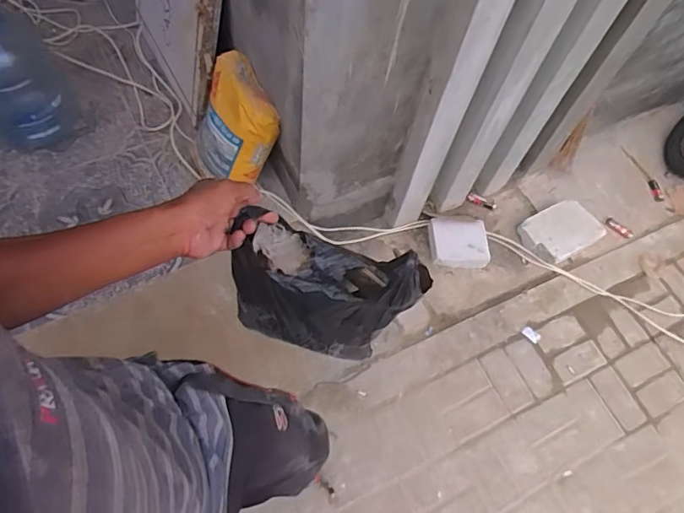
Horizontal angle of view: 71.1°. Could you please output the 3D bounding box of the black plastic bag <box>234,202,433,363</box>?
[{"bbox_3d":[-0.017,0.055,0.695,0.240,0.215,0.124,17,65,7],"label":"black plastic bag"}]

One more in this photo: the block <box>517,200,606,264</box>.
[{"bbox_3d":[0.762,-0.089,1.681,0.210,0.149,0.186,-24,67,-13],"label":"block"}]

